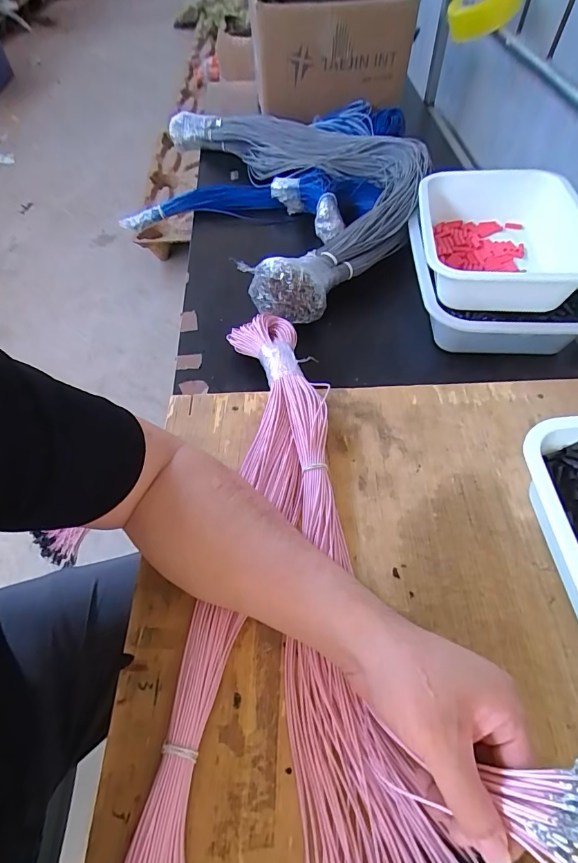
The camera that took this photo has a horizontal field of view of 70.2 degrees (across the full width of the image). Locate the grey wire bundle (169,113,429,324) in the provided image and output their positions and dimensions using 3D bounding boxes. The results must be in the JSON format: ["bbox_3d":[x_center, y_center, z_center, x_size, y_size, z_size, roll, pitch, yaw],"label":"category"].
[{"bbox_3d":[0.026,-0.487,0.800,0.393,0.082,0.673,-16,56,-8],"label":"grey wire bundle"}]

